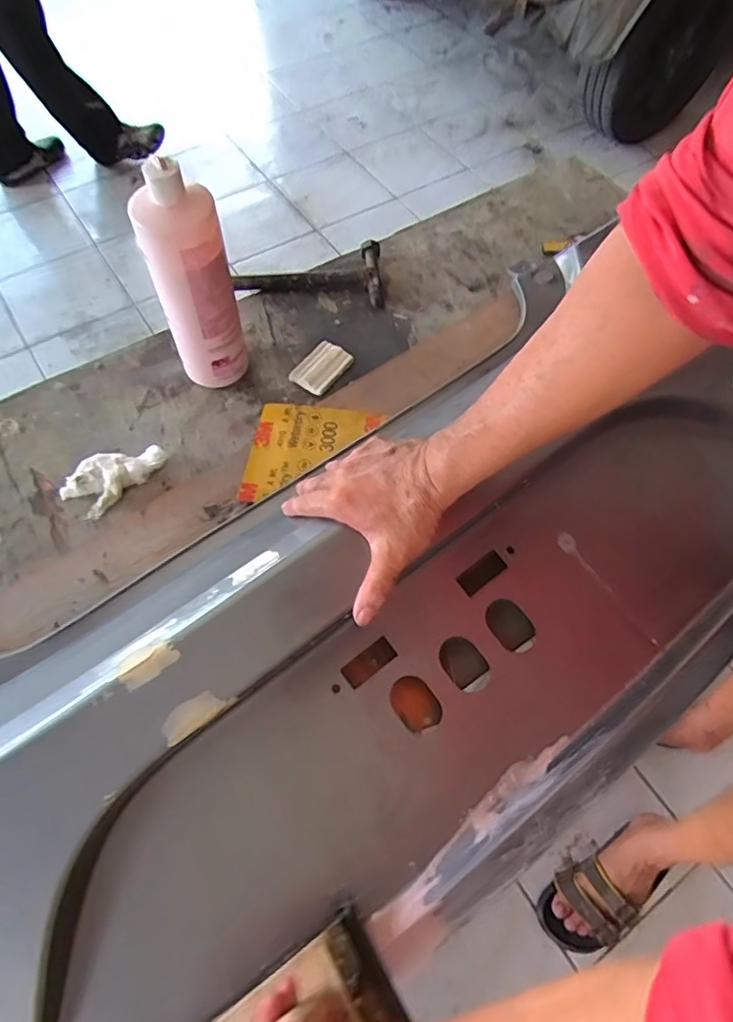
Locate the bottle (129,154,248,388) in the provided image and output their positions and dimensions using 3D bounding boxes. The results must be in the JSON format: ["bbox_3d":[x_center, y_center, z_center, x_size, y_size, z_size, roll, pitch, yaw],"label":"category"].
[{"bbox_3d":[-0.180,-0.232,0.609,0.083,0.252,0.064,-18,65,-8],"label":"bottle"}]

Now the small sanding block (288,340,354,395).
[{"bbox_3d":[-0.055,-0.182,0.718,0.049,0.013,0.077,32,68,15],"label":"small sanding block"}]

